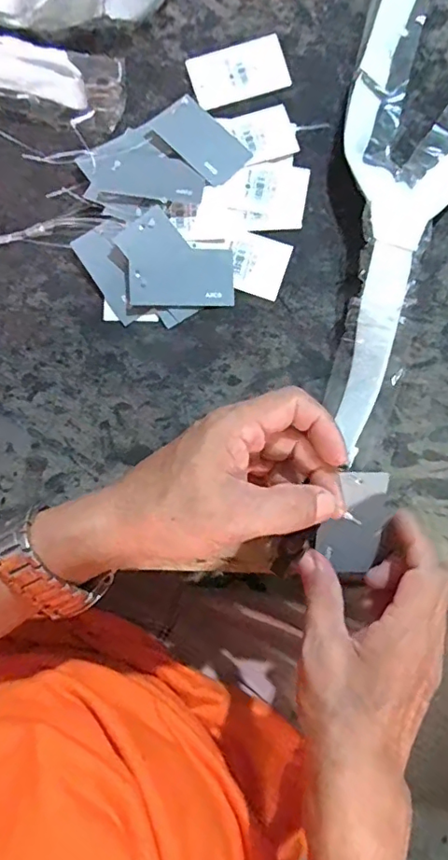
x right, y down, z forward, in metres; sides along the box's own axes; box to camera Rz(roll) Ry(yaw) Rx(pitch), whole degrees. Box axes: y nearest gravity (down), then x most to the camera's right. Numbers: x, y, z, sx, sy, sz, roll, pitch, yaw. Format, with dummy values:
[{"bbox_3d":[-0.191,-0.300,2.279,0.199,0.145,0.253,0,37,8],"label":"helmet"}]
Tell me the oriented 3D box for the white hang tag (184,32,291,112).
[{"bbox_3d":[0.011,-0.268,0.396,0.070,0.004,0.044,-17,87,3],"label":"white hang tag"}]

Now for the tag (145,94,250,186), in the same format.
[{"bbox_3d":[-0.017,-0.211,0.384,0.039,0.004,0.071,-43,83,-9],"label":"tag"}]

